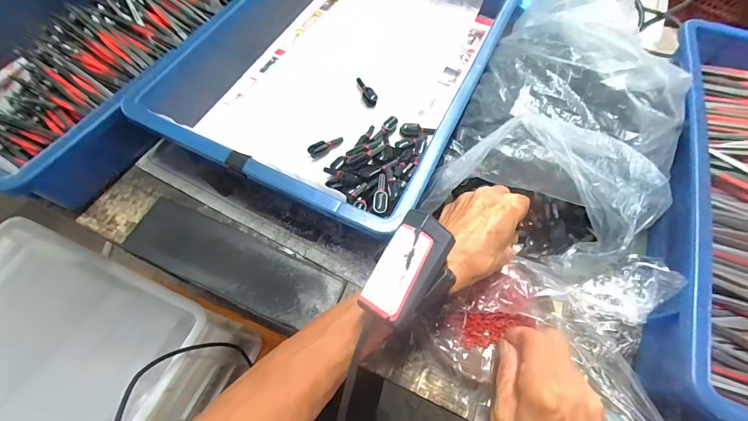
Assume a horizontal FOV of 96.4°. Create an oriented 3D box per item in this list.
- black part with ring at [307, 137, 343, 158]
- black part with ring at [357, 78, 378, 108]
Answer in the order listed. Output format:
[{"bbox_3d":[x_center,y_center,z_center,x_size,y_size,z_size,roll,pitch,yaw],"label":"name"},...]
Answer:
[{"bbox_3d":[-0.053,-0.072,0.370,0.042,0.013,0.008,-32,68,-15],"label":"black part with ring"},{"bbox_3d":[-0.009,-0.144,0.404,0.015,0.010,0.040,-27,80,-13],"label":"black part with ring"}]

